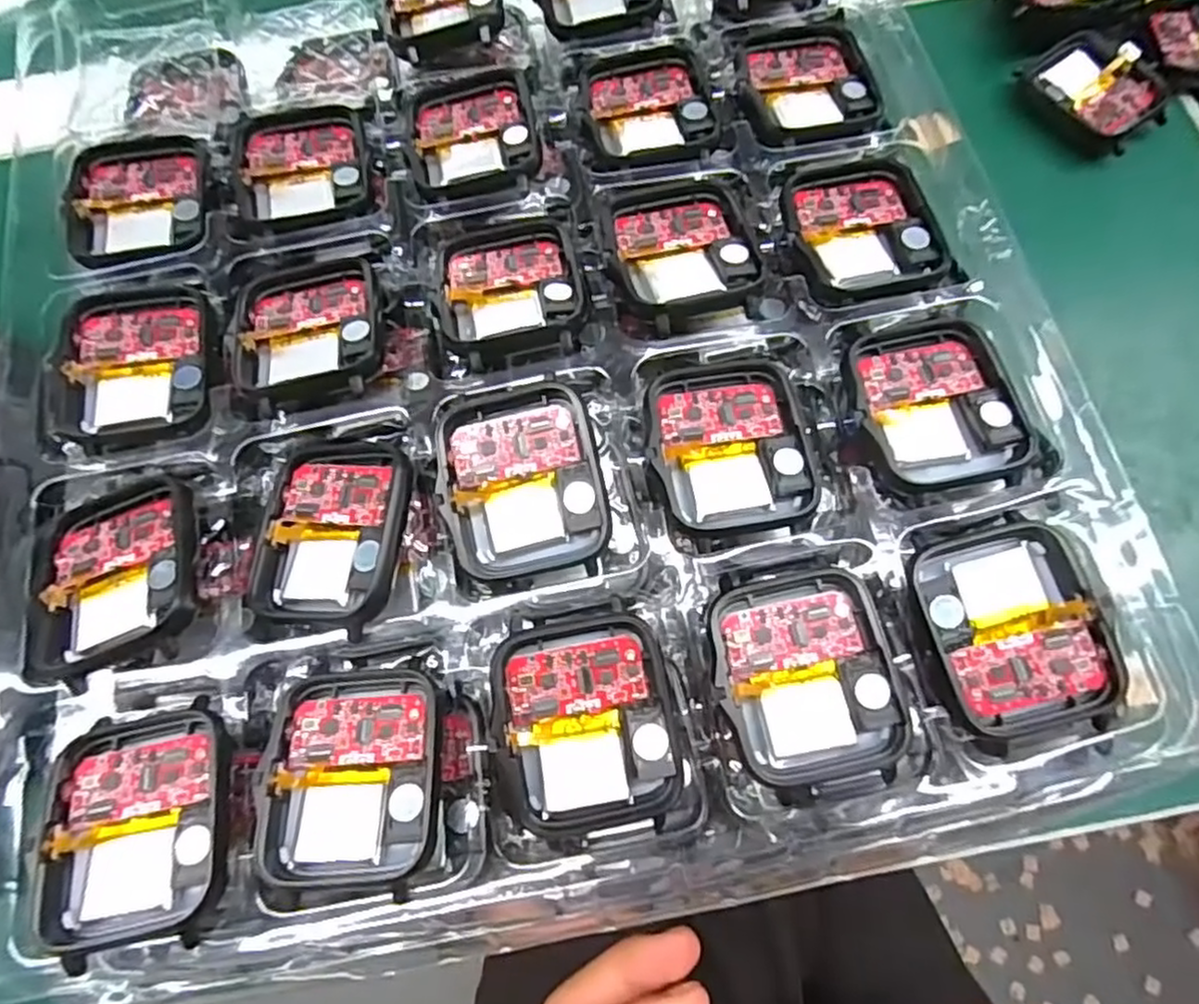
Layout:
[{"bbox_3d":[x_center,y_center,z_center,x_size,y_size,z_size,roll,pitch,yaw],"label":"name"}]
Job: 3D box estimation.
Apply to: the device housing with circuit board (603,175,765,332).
[{"bbox_3d":[0.022,-0.069,0.186,0.039,0.008,0.045,-18,72,-4],"label":"device housing with circuit board"}]

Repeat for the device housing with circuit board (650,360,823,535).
[{"bbox_3d":[0.032,-0.015,0.170,0.038,0.007,0.043,-7,71,0],"label":"device housing with circuit board"}]

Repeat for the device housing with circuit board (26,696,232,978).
[{"bbox_3d":[-0.099,0.069,0.149,0.039,0.009,0.046,-11,71,-1],"label":"device housing with circuit board"}]

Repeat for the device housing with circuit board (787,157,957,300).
[{"bbox_3d":[0.071,-0.075,0.190,0.037,0.005,0.043,-13,71,-2],"label":"device housing with circuit board"}]

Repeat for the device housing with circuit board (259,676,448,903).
[{"bbox_3d":[-0.053,0.059,0.151,0.036,0.011,0.044,-3,71,2],"label":"device housing with circuit board"}]

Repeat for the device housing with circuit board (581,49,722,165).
[{"bbox_3d":[0.014,-0.117,0.208,0.037,0.005,0.044,-12,71,-2],"label":"device housing with circuit board"}]

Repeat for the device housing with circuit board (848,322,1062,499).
[{"bbox_3d":[0.083,-0.023,0.172,0.037,0.007,0.047,-18,72,-4],"label":"device housing with circuit board"}]

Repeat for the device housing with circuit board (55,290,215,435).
[{"bbox_3d":[-0.121,-0.038,0.186,0.040,0.006,0.042,-6,71,0],"label":"device housing with circuit board"}]

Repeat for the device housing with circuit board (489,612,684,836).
[{"bbox_3d":[-0.002,0.048,0.152,0.037,0.012,0.043,-11,71,-1],"label":"device housing with circuit board"}]

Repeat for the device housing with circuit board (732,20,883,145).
[{"bbox_3d":[0.061,-0.126,0.209,0.040,0.004,0.046,-9,71,-1],"label":"device housing with circuit board"}]

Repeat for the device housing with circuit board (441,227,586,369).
[{"bbox_3d":[-0.024,-0.057,0.185,0.036,0.010,0.042,-9,71,0],"label":"device housing with circuit board"}]

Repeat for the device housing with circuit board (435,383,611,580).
[{"bbox_3d":[-0.018,-0.005,0.165,0.038,0.007,0.044,-5,88,9],"label":"device housing with circuit board"}]

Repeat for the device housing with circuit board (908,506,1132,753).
[{"bbox_3d":[0.091,0.028,0.154,0.036,0.008,0.045,-16,72,-3],"label":"device housing with circuit board"}]

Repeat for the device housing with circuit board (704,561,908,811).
[{"bbox_3d":[0.046,0.038,0.156,0.037,0.007,0.047,-15,71,-3],"label":"device housing with circuit board"}]

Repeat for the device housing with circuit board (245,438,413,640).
[{"bbox_3d":[-0.063,0.007,0.167,0.038,0.007,0.045,6,74,25],"label":"device housing with circuit board"}]

